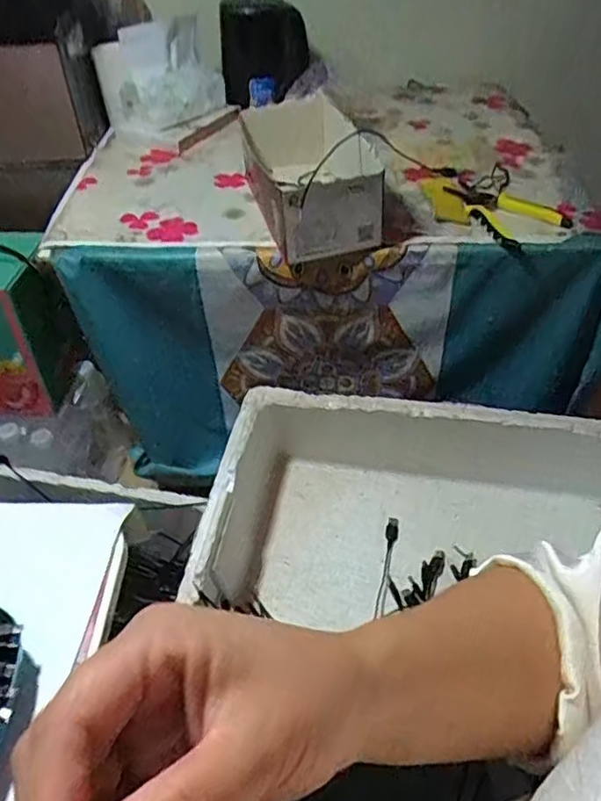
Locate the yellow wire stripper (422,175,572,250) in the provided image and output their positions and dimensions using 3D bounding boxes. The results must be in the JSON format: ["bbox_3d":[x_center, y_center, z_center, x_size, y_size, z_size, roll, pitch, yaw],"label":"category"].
[{"bbox_3d":[0.241,-0.248,0.828,0.193,0.029,0.105,26,50,26],"label":"yellow wire stripper"}]

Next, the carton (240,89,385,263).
[{"bbox_3d":[0.009,-0.291,0.813,0.140,0.100,0.249,-11,44,-10],"label":"carton"}]

